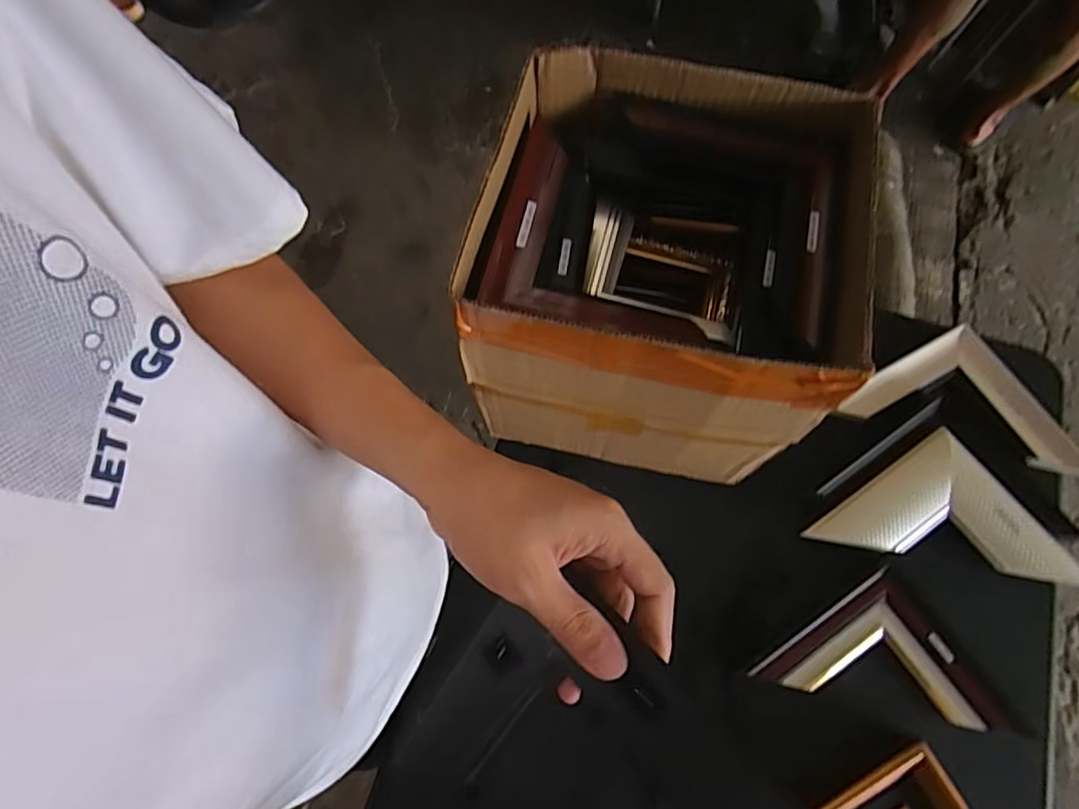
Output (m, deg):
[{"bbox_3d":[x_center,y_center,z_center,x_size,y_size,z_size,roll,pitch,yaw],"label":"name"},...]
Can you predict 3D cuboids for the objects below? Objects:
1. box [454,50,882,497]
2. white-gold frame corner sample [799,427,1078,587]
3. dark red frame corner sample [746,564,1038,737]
[{"bbox_3d":[0.102,-0.109,0.535,0.285,0.231,0.262,9,71,6],"label":"box"},{"bbox_3d":[0.422,0.096,0.613,0.259,0.020,0.132,9,71,6],"label":"white-gold frame corner sample"},{"bbox_3d":[0.335,0.231,0.581,0.254,0.028,0.127,10,71,6],"label":"dark red frame corner sample"}]

